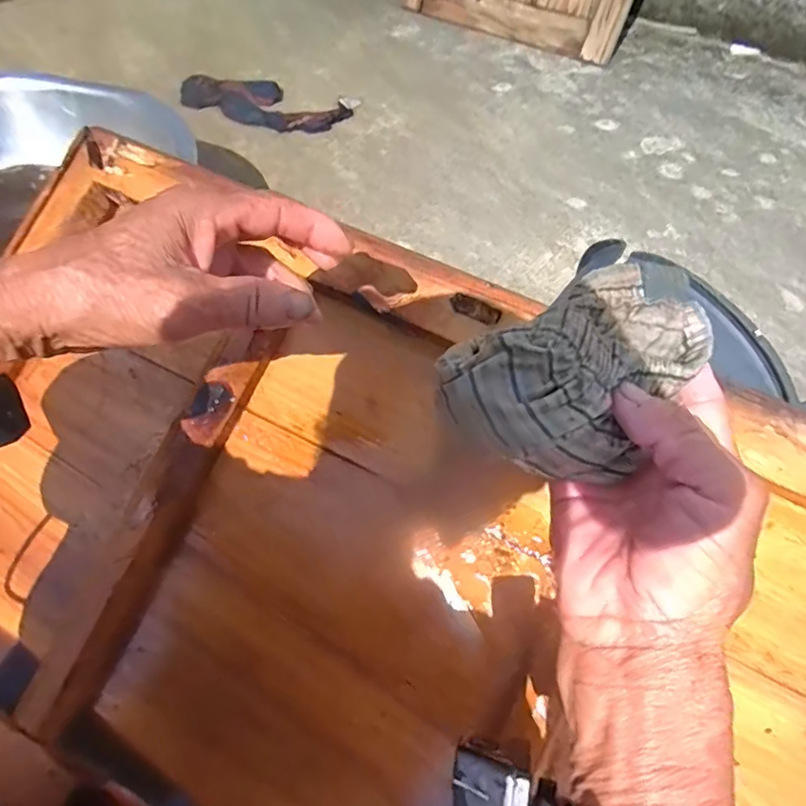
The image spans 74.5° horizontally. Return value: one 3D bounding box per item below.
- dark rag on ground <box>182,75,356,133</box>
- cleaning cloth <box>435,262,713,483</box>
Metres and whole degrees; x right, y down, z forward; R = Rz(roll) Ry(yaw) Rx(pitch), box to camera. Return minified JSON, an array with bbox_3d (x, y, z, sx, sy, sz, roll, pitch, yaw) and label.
[{"bbox_3d":[-0.240,-0.527,0.926,0.280,0.024,0.110,14,57,5],"label":"dark rag on ground"},{"bbox_3d":[0.074,-0.010,0.211,0.117,0.040,0.071,-29,97,-17],"label":"cleaning cloth"}]

